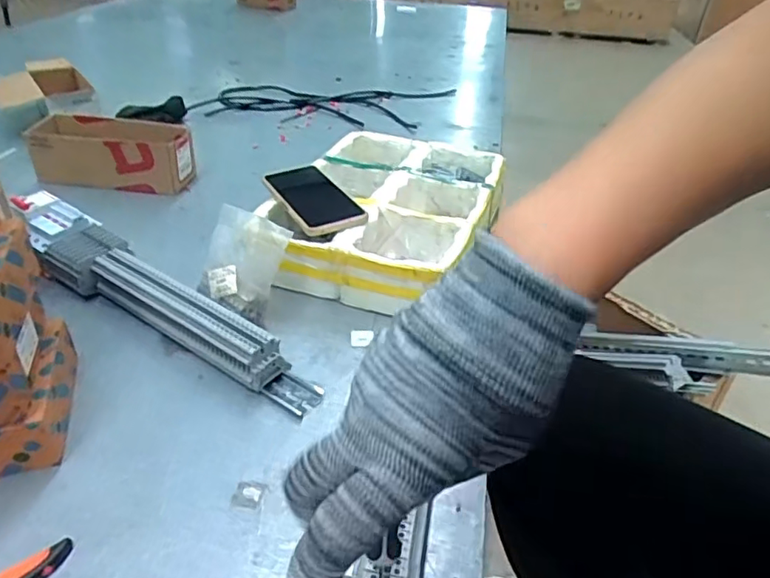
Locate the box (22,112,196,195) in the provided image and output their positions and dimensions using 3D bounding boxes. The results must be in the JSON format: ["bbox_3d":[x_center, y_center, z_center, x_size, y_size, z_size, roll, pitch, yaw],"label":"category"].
[{"bbox_3d":[-0.429,-0.213,0.916,0.236,0.084,0.110,5,35,2],"label":"box"}]

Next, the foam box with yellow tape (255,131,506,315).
[{"bbox_3d":[0.004,-0.104,0.788,0.255,0.085,0.353,16,37,17],"label":"foam box with yellow tape"}]

